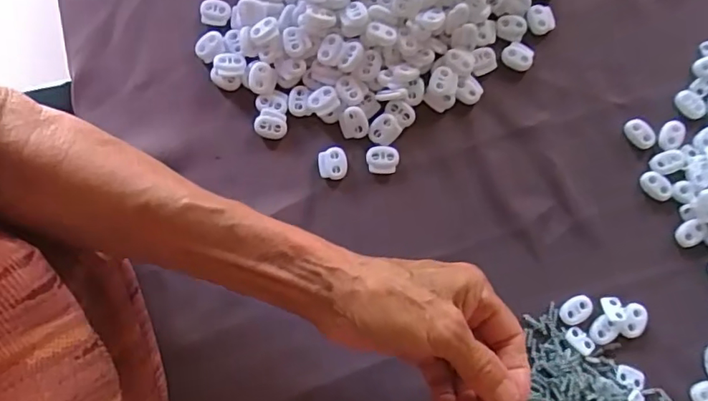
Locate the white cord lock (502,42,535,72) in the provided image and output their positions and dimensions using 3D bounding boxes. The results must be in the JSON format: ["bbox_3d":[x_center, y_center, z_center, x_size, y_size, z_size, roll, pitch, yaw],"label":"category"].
[{"bbox_3d":[0.120,-0.106,0.386,0.022,0.007,0.019,29,79,6],"label":"white cord lock"}]

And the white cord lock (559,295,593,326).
[{"bbox_3d":[0.146,0.072,0.347,0.023,0.004,0.015,-31,80,-7],"label":"white cord lock"}]

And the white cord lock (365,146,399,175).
[{"bbox_3d":[0.020,-0.028,0.367,0.022,0.005,0.019,-5,78,-2],"label":"white cord lock"}]

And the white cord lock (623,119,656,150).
[{"bbox_3d":[0.203,-0.047,0.376,0.015,0.007,0.023,-43,81,-9],"label":"white cord lock"}]

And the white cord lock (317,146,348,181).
[{"bbox_3d":[-0.015,-0.025,0.366,0.020,0.008,0.021,-6,78,-2],"label":"white cord lock"}]

